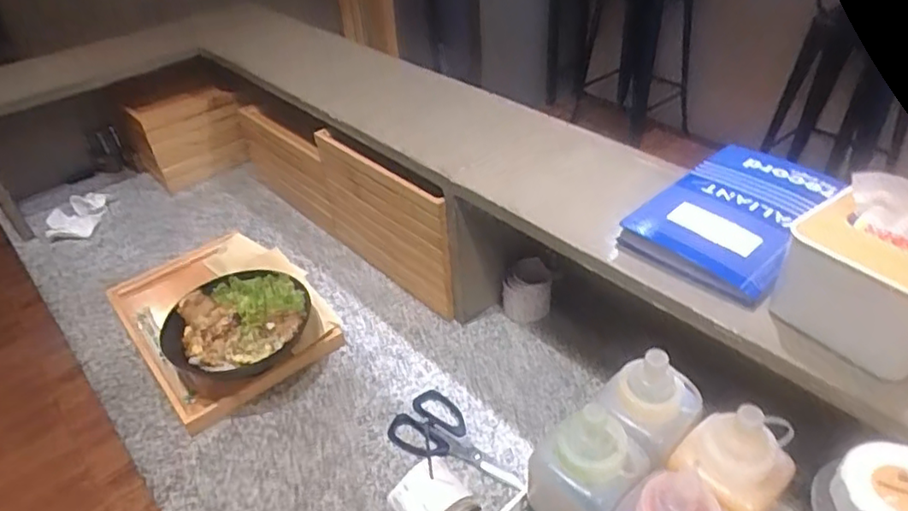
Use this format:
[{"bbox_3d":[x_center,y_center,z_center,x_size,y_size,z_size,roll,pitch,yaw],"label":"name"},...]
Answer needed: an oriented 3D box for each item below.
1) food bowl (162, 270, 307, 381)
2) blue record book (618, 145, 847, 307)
[{"bbox_3d":[-0.275,0.101,0.822,0.176,0.090,0.152,1,38,13],"label":"food bowl"},{"bbox_3d":[0.279,-0.042,0.610,0.206,0.030,0.135,-35,44,-30],"label":"blue record book"}]

